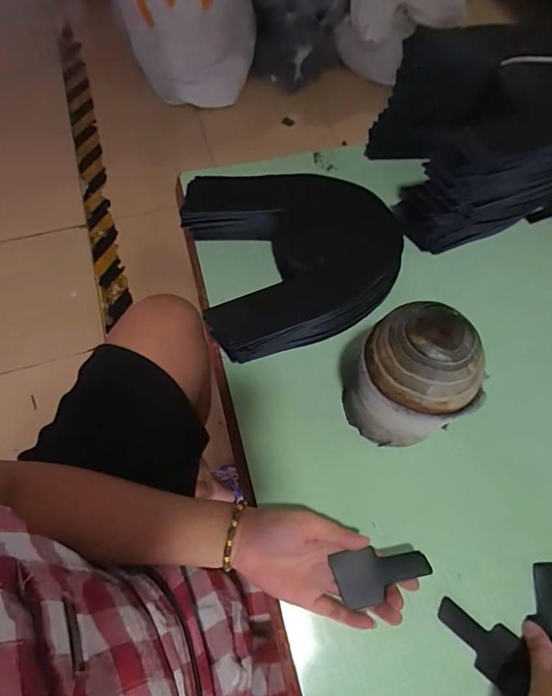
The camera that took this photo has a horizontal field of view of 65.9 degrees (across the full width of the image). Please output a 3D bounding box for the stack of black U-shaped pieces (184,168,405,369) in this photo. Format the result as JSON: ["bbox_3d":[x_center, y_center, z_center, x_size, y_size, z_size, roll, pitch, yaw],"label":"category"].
[{"bbox_3d":[0.021,-0.109,0.511,0.231,0.084,0.220,-12,66,-8],"label":"stack of black U-shaped pieces"}]

